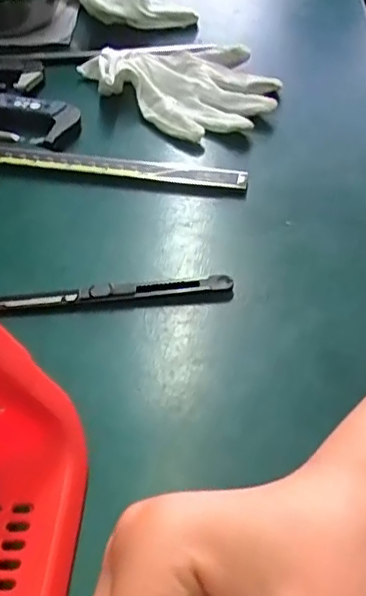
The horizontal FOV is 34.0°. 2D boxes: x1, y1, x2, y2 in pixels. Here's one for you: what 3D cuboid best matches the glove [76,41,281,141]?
[{"bbox_3d":[-0.002,-0.171,0.474,0.153,0.035,0.105,28,53,20],"label":"glove"}]

